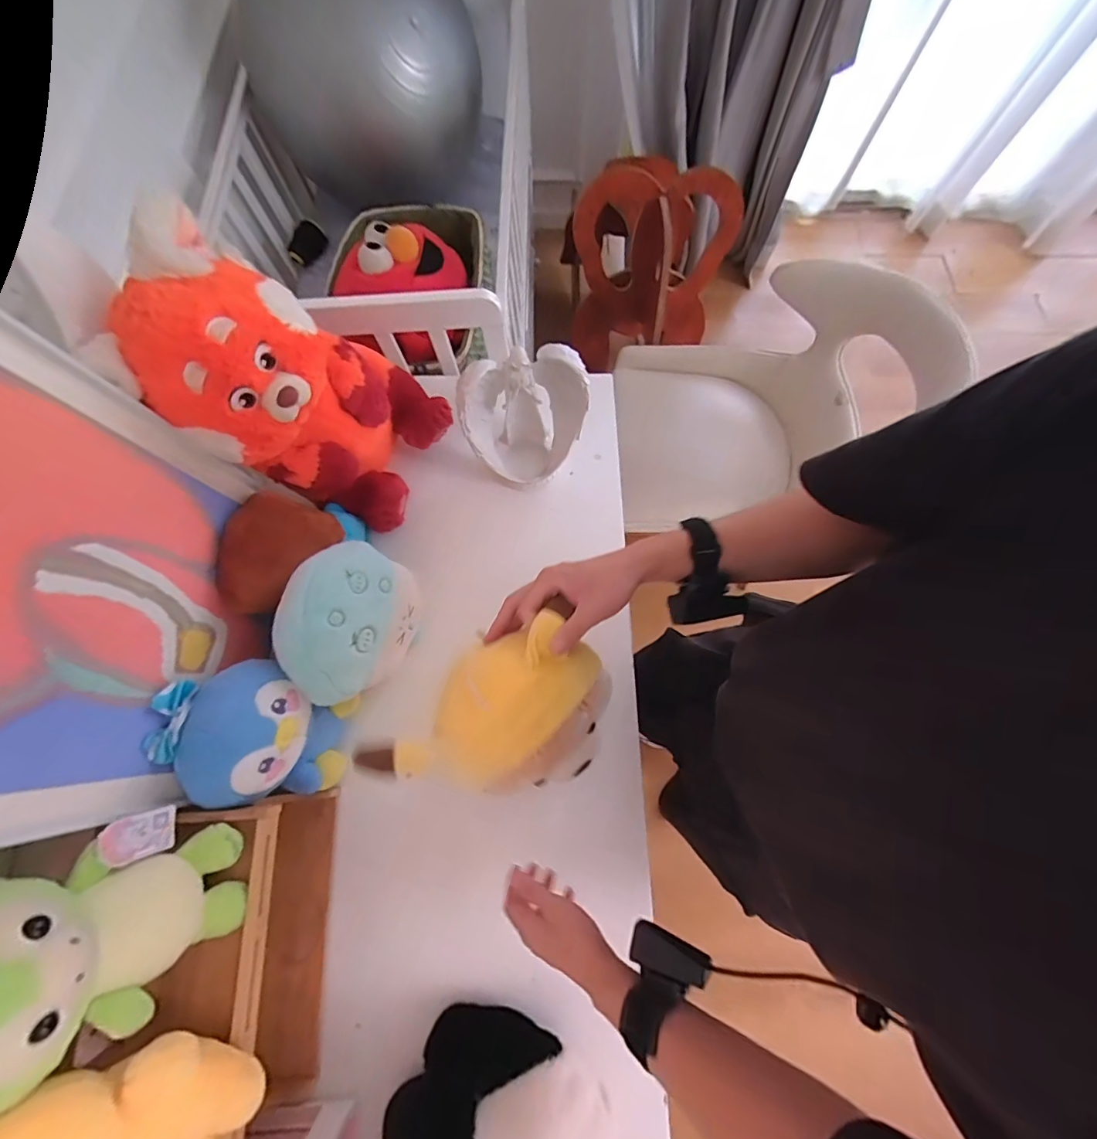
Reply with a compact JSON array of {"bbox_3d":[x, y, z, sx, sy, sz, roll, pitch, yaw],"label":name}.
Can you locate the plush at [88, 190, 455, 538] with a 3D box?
[{"bbox_3d":[-0.306,-0.227,0.610,0.225,0.331,0.254,24,73,6],"label":"plush"}]

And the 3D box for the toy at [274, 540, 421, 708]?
[{"bbox_3d":[-0.247,0.068,0.612,0.110,0.166,0.192,16,73,4],"label":"toy"}]

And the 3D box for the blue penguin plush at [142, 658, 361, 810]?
[{"bbox_3d":[-0.341,0.192,0.574,0.142,0.180,0.146,10,72,2],"label":"blue penguin plush"}]

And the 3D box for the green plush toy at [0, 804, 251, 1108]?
[{"bbox_3d":[-0.370,0.295,0.382,0.129,0.232,0.153,-29,75,-10],"label":"green plush toy"}]

